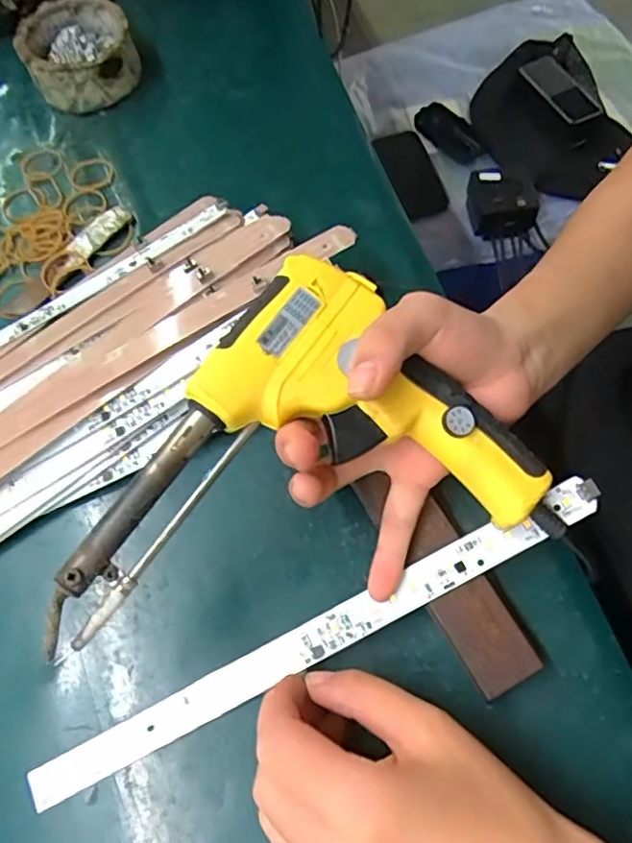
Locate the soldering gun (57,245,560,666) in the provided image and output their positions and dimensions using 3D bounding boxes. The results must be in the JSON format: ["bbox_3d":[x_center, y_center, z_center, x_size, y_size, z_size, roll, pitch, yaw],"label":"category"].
[{"bbox_3d":[-0.012,-0.002,0.252,0.203,0.044,0.134,-13,66,-3],"label":"soldering gun"}]

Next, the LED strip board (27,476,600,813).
[{"bbox_3d":[-0.001,0.099,0.271,0.280,0.007,0.018,-28,67,0],"label":"LED strip board"}]

